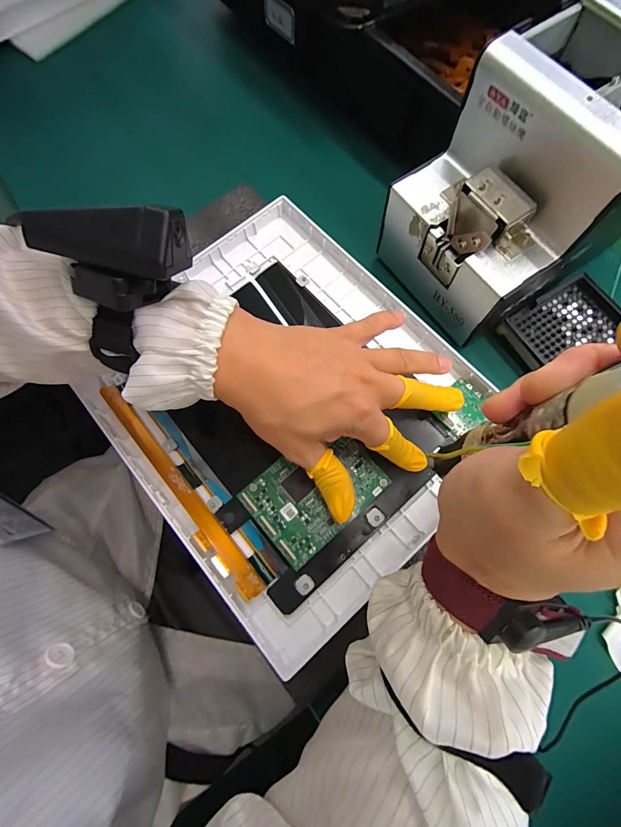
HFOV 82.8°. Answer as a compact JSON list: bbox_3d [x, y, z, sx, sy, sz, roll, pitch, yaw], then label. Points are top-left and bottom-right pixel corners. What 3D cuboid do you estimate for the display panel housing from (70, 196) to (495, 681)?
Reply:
[{"bbox_3d":[-0.020,-0.013,0.289,0.254,0.019,0.307,-39,77,-10],"label":"display panel housing"}]

